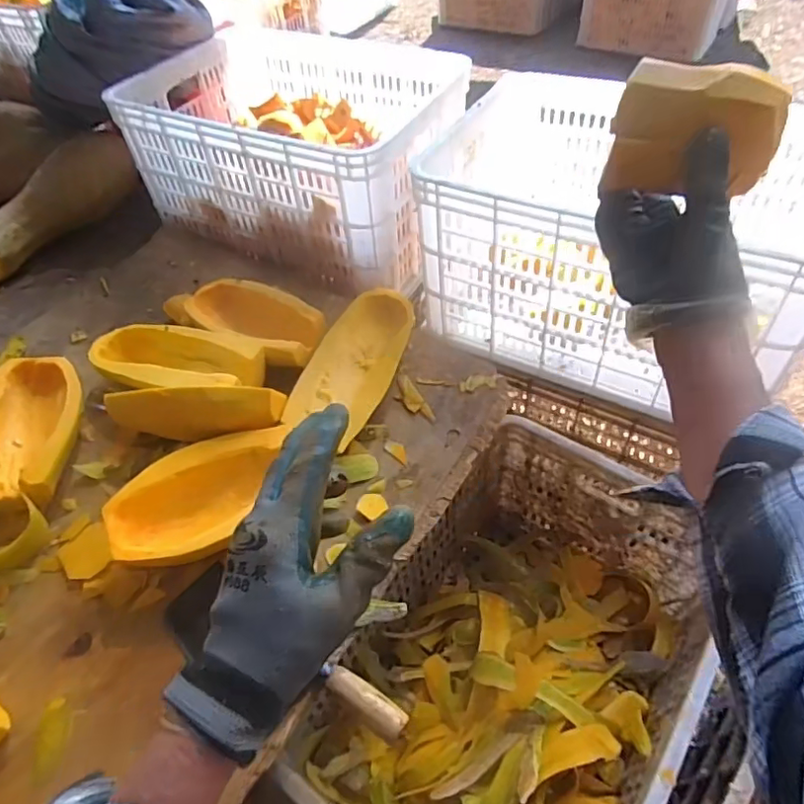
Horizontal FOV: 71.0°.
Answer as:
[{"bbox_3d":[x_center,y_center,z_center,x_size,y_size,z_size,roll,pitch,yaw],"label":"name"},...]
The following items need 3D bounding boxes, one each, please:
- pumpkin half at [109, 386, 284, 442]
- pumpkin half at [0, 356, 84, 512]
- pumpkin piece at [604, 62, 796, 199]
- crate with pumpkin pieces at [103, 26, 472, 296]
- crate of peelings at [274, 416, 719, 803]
[{"bbox_3d":[-0.250,0.013,0.670,0.212,0.081,0.045,-7,51,0],"label":"pumpkin half"},{"bbox_3d":[-0.459,0.035,0.694,0.120,0.078,0.217,-9,51,-2],"label":"pumpkin half"},{"bbox_3d":[0.204,-0.192,0.398,0.108,0.074,0.047,0,50,-5],"label":"pumpkin piece"},{"bbox_3d":[-0.169,-0.442,0.984,0.500,0.241,0.377,16,54,18],"label":"crate with pumpkin pieces"},{"bbox_3d":[0.125,0.324,0.691,0.323,0.254,0.514,28,58,25],"label":"crate of peelings"}]

